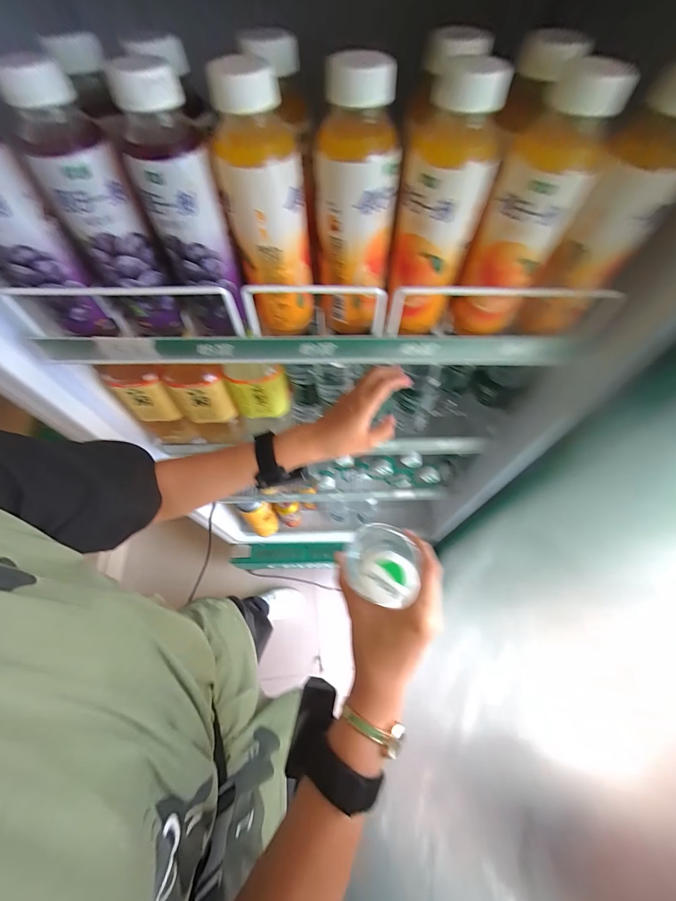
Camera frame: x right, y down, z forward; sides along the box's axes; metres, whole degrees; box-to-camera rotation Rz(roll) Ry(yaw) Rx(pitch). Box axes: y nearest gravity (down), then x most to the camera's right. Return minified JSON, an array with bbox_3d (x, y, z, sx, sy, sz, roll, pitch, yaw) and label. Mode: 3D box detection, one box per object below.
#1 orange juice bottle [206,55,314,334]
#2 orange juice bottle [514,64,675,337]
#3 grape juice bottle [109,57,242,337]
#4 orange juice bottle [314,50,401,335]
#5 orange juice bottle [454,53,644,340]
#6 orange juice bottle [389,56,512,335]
[{"bbox_3d":[-0.056,-0.187,0.275,0.060,0.181,0.054,-4,62,-1],"label":"orange juice bottle"},{"bbox_3d":[0.218,-0.172,0.267,0.055,0.181,0.061,35,68,18],"label":"orange juice bottle"},{"bbox_3d":[-0.123,-0.180,0.272,0.061,0.183,0.054,-24,65,-11],"label":"grape juice bottle"},{"bbox_3d":[0.014,-0.190,0.276,0.063,0.191,0.061,-2,62,0],"label":"orange juice bottle"},{"bbox_3d":[0.150,-0.179,0.271,0.064,0.178,0.068,21,65,12],"label":"orange juice bottle"},{"bbox_3d":[0.086,-0.195,0.281,0.063,0.176,0.070,16,64,9],"label":"orange juice bottle"}]

